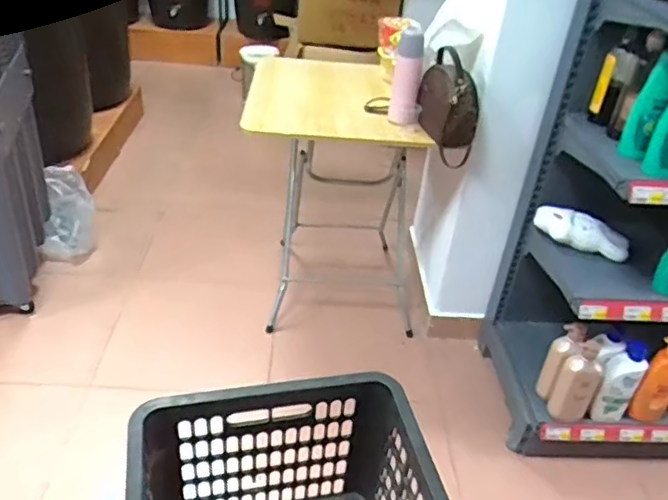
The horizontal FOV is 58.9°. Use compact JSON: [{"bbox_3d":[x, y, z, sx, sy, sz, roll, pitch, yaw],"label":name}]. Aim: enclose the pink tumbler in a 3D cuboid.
[{"bbox_3d":[0.195,-0.450,1.543,0.075,0.222,0.080,8,35,3],"label":"pink tumbler"}]

